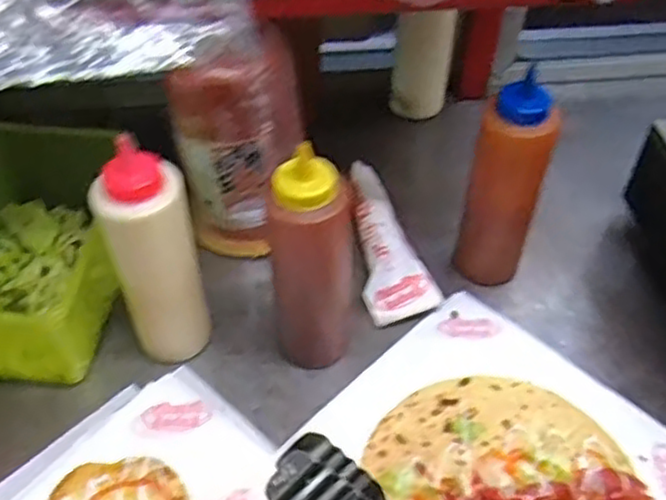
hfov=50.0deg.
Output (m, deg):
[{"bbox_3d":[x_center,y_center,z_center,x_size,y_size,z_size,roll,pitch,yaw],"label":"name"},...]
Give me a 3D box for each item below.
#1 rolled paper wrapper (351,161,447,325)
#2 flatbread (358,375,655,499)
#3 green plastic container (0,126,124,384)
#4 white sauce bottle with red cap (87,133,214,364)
[{"bbox_3d":[0.053,-0.009,0.659,0.060,0.028,0.175,-2,49,-7],"label":"rolled paper wrapper"},{"bbox_3d":[0.121,0.167,0.508,0.185,0.025,0.176,-6,49,-11],"label":"flatbread"},{"bbox_3d":[-0.261,-0.007,0.594,0.136,0.095,0.206,4,48,-1],"label":"green plastic container"},{"bbox_3d":[-0.128,0.009,0.526,0.067,0.196,0.054,-15,52,-15],"label":"white sauce bottle with red cap"}]

